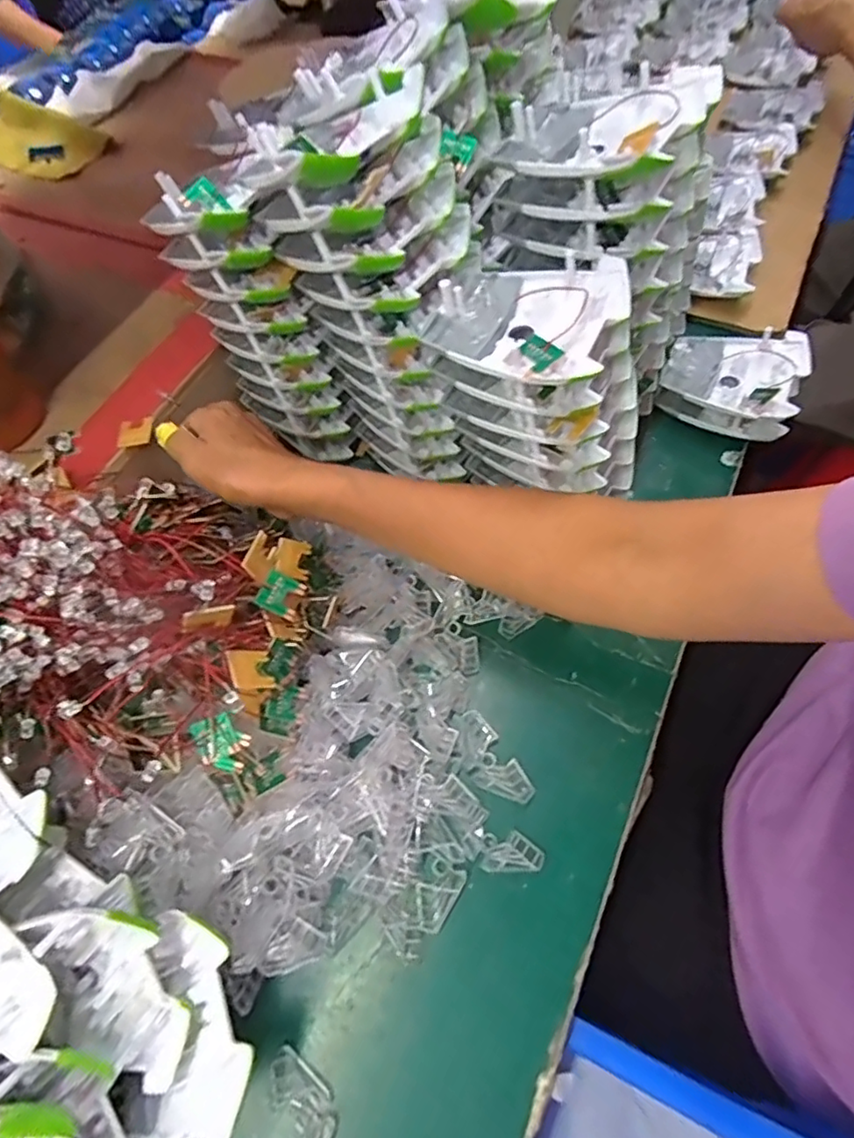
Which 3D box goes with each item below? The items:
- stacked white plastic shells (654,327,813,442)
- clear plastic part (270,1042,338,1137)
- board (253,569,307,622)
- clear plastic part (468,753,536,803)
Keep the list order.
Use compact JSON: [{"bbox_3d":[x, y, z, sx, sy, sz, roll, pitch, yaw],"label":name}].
[{"bbox_3d":[0.270,-0.166,0.513,0.113,0.049,0.096,28,67,17],"label":"stacked white plastic shells"},{"bbox_3d":[-0.067,0.299,0.313,0.032,0.004,0.064,-15,61,-4],"label":"clear plastic part"},{"bbox_3d":[-0.091,0.015,0.361,0.025,0.005,0.027,33,62,-21],"label":"board"},{"bbox_3d":[0.051,0.139,0.386,0.042,0.004,0.024,15,64,12],"label":"clear plastic part"}]

